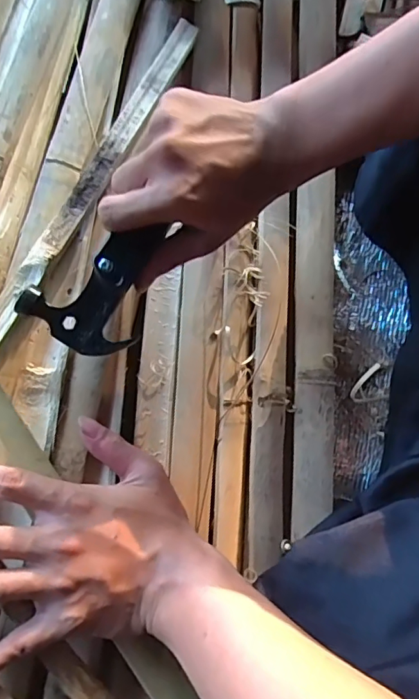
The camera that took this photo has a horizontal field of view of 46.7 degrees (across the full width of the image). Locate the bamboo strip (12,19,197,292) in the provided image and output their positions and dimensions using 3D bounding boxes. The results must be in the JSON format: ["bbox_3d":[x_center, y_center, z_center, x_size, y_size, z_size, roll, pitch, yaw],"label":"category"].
[{"bbox_3d":[-0.071,-0.148,0.359,0.020,0.011,0.248,23,76,9],"label":"bamboo strip"}]

